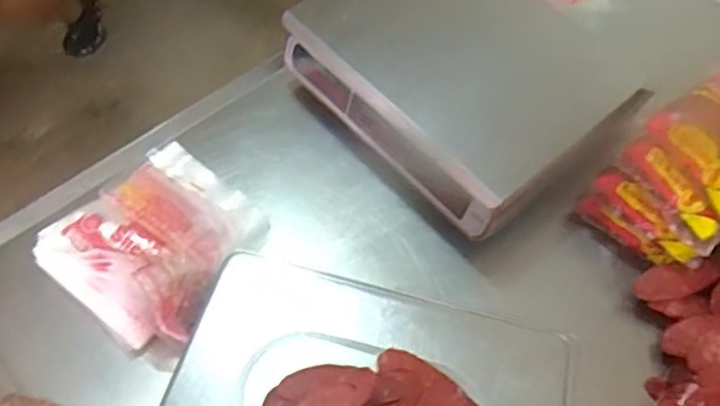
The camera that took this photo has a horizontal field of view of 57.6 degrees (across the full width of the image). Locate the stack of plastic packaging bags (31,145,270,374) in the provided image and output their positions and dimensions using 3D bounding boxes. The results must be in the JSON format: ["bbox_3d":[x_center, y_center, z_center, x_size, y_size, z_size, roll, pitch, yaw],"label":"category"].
[{"bbox_3d":[-0.213,0.040,0.703,0.197,0.060,0.202,34,63,19],"label":"stack of plastic packaging bags"}]

